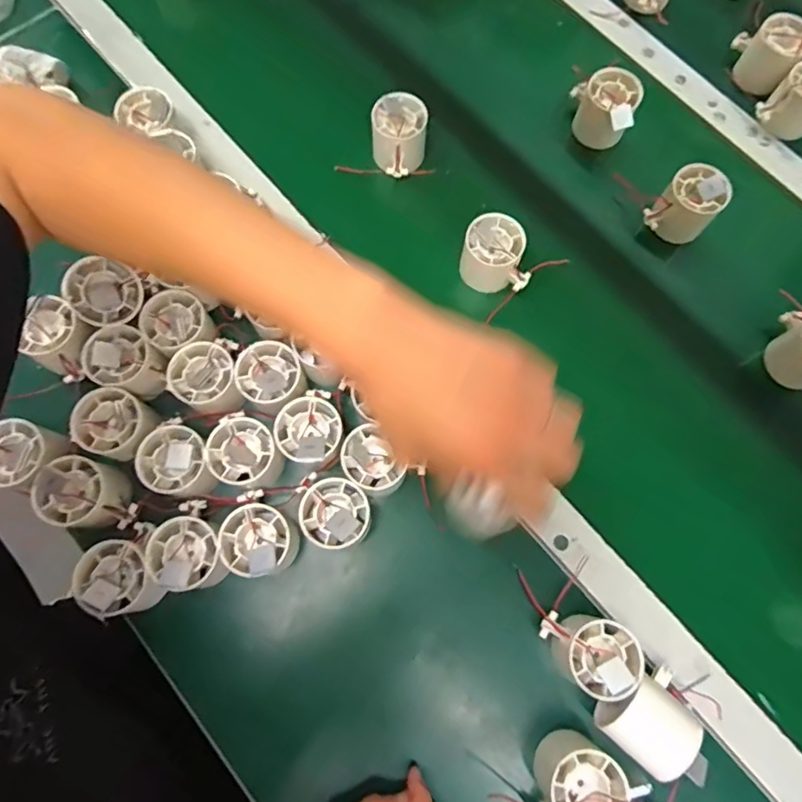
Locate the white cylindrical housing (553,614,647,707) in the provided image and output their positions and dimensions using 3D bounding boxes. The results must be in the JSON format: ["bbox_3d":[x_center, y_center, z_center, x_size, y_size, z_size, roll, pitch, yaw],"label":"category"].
[{"bbox_3d":[0.149,0.194,0.432,0.052,0.052,0.054,1,74,-2],"label":"white cylindrical housing"}]

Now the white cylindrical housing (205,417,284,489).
[{"bbox_3d":[-0.129,0.046,0.473,0.054,0.047,0.053,1,74,-2],"label":"white cylindrical housing"}]

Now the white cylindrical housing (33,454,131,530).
[{"bbox_3d":[-0.256,0.075,0.454,0.058,0.041,0.054,1,74,-2],"label":"white cylindrical housing"}]

